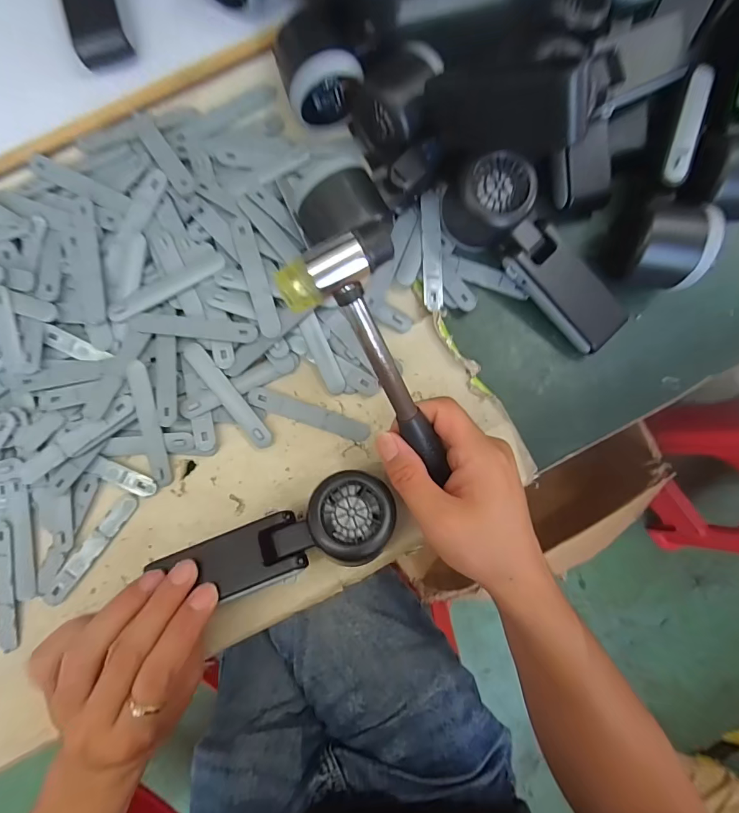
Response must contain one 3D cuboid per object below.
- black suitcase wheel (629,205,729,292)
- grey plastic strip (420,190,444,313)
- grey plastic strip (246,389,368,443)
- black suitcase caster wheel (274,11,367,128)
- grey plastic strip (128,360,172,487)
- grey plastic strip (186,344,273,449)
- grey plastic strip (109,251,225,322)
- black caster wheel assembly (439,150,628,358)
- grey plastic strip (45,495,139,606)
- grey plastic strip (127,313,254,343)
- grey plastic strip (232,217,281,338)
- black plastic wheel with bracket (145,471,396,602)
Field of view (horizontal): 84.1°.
[{"bbox_3d":[0.212,-0.113,0.299,0.051,0.052,0.048,17,90,-3],"label":"black suitcase wheel"},{"bbox_3d":[0.049,-0.122,0.321,0.016,0.004,0.093,-1,85,-7],"label":"grey plastic strip"},{"bbox_3d":[-0.046,0.007,0.319,0.095,0.004,0.015,19,88,-1],"label":"grey plastic strip"},{"bbox_3d":[-0.039,-0.253,0.305,0.056,0.045,0.067,-21,92,-3],"label":"black suitcase caster wheel"},{"bbox_3d":[-0.164,0.014,0.306,0.015,0.005,0.094,-7,99,-6],"label":"grey plastic strip"},{"bbox_3d":[-0.108,-0.009,0.312,0.016,0.007,0.095,-38,89,-2],"label":"grey plastic strip"},{"bbox_3d":[-0.154,-0.091,0.311,0.093,0.005,0.016,-29,89,-2],"label":"grey plastic strip"},{"bbox_3d":[0.124,-0.112,0.303,0.164,0.044,0.053,41,89,-3],"label":"black caster wheel assembly"},{"bbox_3d":[-0.210,0.108,0.309,0.014,0.004,0.094,36,88,0],"label":"grey plastic strip"},{"bbox_3d":[-0.133,-0.060,0.311,0.096,0.008,0.016,6,88,-1],"label":"grey plastic strip"},{"bbox_3d":[-0.086,-0.097,0.309,0.015,0.004,0.093,-16,86,0],"label":"grey plastic strip"},{"bbox_3d":[-0.057,0.086,0.267,0.148,0.021,0.052,-18,89,1],"label":"black plastic wheel with bracket"}]

